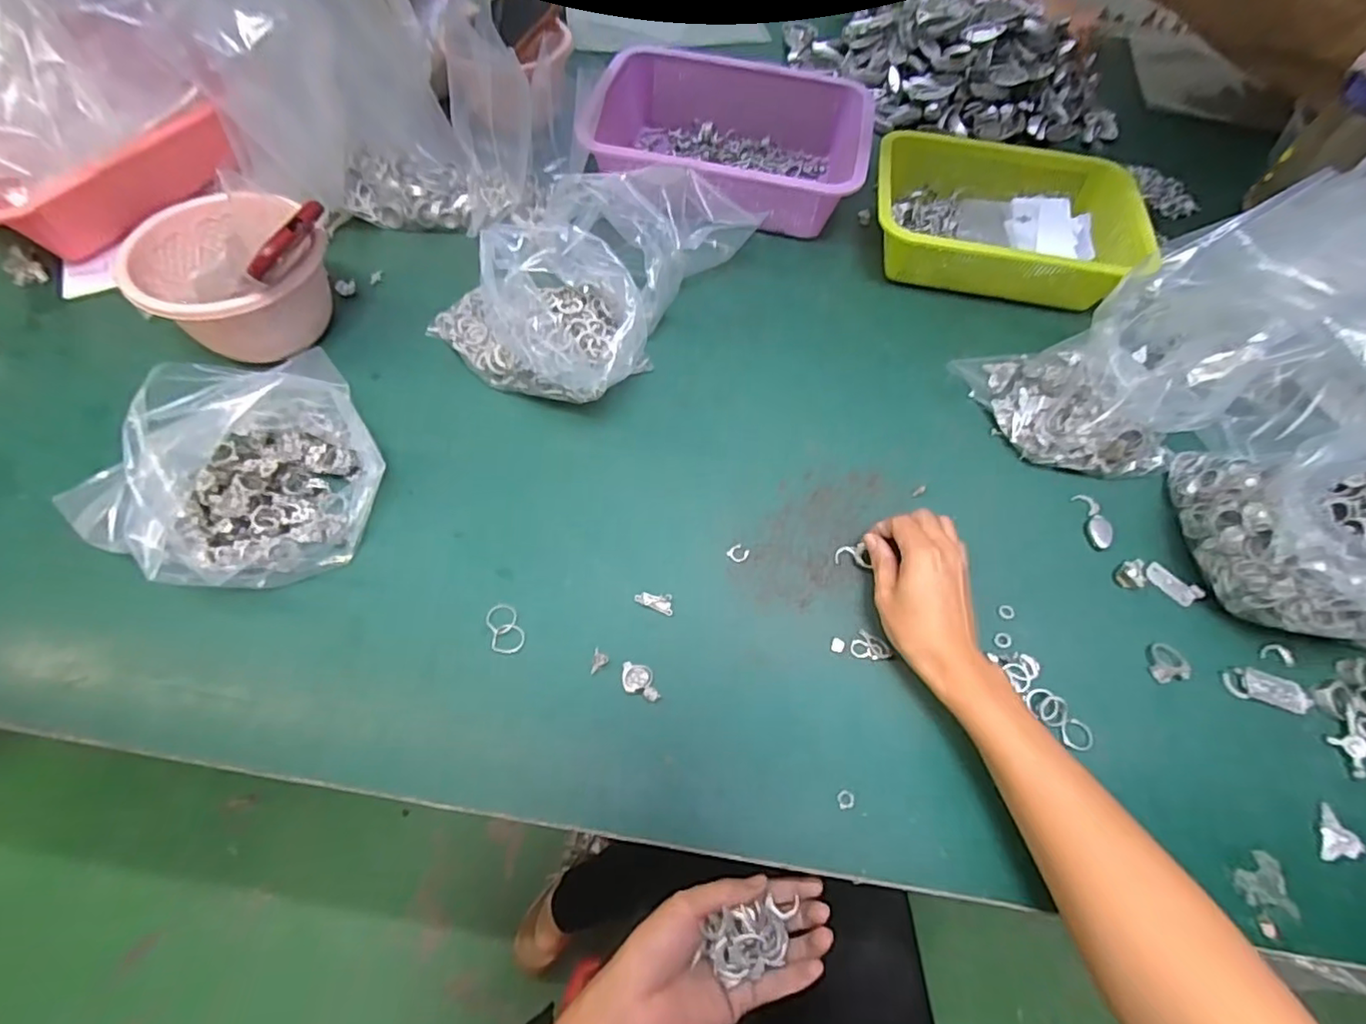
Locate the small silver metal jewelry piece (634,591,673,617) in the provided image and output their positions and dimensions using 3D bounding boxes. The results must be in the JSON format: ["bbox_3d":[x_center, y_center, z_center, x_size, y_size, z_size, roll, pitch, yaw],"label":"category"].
[{"bbox_3d":[-0.022,0.067,0.444,0.027,0.004,0.016,7,59,1],"label":"small silver metal jewelry piece"}]

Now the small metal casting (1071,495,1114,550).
[{"bbox_3d":[0.341,0.007,0.500,0.022,0.007,0.054,4,59,-1],"label":"small metal casting"}]

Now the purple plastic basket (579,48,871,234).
[{"bbox_3d":[0.053,-0.419,0.690,0.300,0.090,0.218,11,59,4],"label":"purple plastic basket"}]

